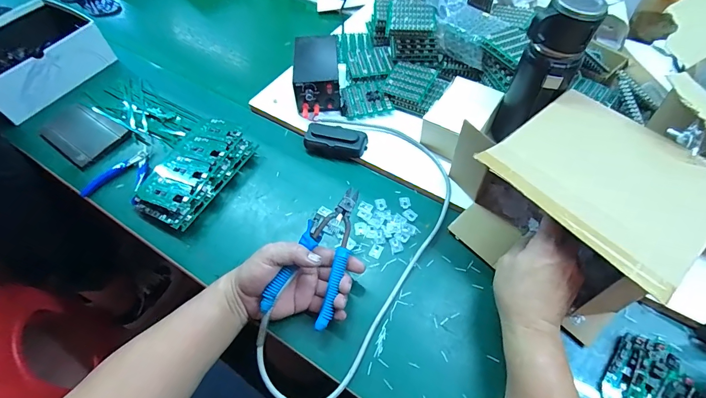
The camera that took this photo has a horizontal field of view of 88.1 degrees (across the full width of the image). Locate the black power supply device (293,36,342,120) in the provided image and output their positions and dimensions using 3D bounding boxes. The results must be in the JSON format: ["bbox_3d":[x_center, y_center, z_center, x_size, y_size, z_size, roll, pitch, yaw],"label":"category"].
[{"bbox_3d":[-0.065,-0.231,0.677,0.081,0.070,0.153,-3,56,2],"label":"black power supply device"}]

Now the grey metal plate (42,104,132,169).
[{"bbox_3d":[-0.509,-0.129,0.680,0.161,0.012,0.100,31,62,20],"label":"grey metal plate"}]

